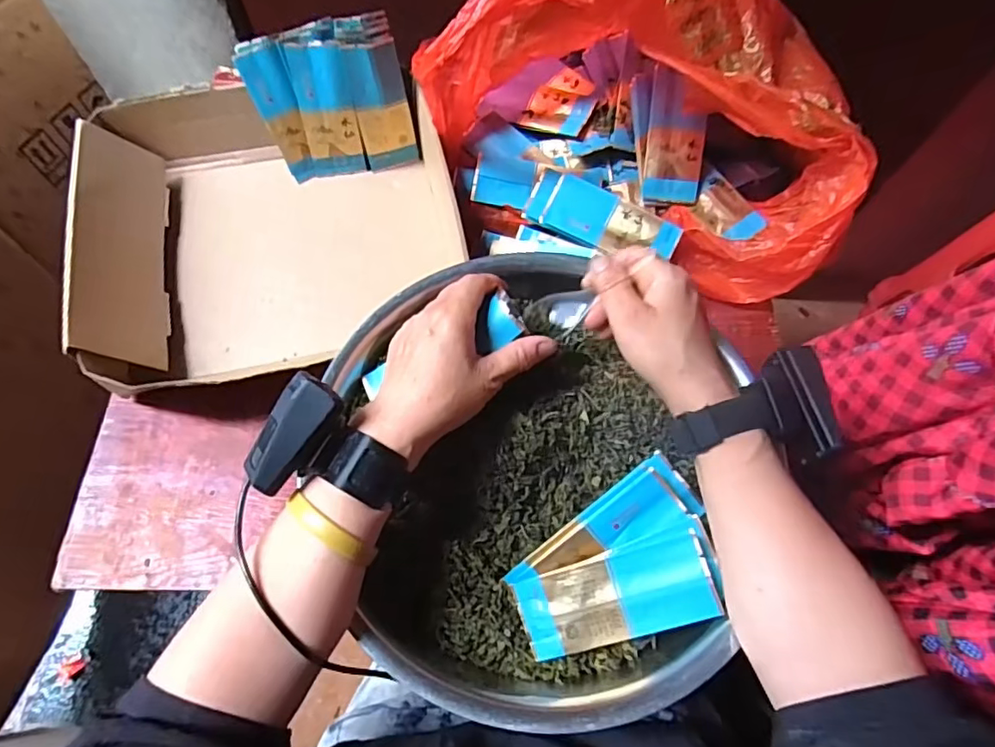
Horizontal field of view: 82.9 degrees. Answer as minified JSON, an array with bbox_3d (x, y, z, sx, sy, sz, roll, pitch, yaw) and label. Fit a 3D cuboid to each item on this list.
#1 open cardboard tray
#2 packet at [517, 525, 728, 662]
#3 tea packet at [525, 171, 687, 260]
[{"bbox_3d":[-0.209,-0.159,0.554,0.343,0.091,0.300,-17,67,-10],"label":"open cardboard tray"},{"bbox_3d":[0.078,0.150,0.379,0.127,0.018,0.055,-21,67,10],"label":"packet"},{"bbox_3d":[0.102,-0.150,0.543,0.145,0.017,0.053,28,67,10],"label":"tea packet"}]

